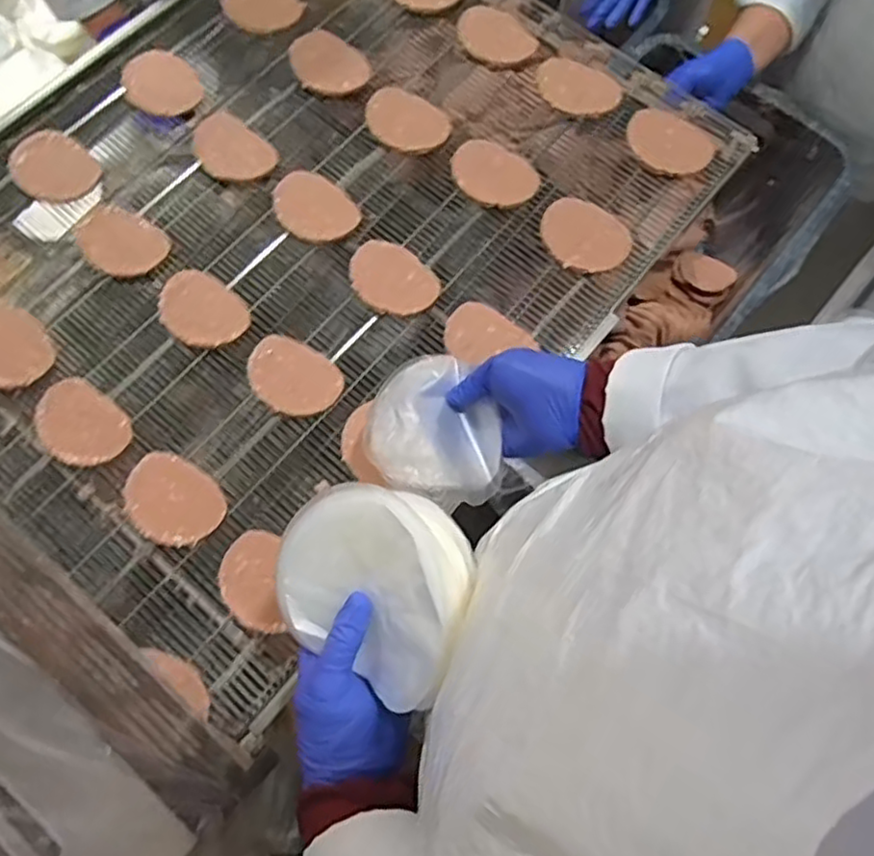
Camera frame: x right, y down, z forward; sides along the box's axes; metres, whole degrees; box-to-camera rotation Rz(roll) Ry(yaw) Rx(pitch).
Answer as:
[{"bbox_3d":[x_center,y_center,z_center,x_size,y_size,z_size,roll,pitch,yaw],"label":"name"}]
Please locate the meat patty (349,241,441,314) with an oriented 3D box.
[{"bbox_3d":[-0.043,-0.146,0.674,0.089,0.018,0.065,34,78,9],"label":"meat patty"}]

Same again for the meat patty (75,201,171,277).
[{"bbox_3d":[-0.323,-0.190,0.694,0.087,0.015,0.065,34,78,9],"label":"meat patty"}]

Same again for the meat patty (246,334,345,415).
[{"bbox_3d":[-0.135,-0.048,0.644,0.088,0.008,0.066,39,79,10],"label":"meat patty"}]

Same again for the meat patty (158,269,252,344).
[{"bbox_3d":[-0.228,-0.114,0.666,0.091,0.012,0.065,37,78,9],"label":"meat patty"}]

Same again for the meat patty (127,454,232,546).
[{"bbox_3d":[-0.236,0.064,0.609,0.091,0.014,0.068,32,78,8],"label":"meat patty"}]

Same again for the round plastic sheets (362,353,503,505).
[{"bbox_3d":[0.000,-0.004,0.547,0.109,0.035,0.120,14,76,4],"label":"round plastic sheets"}]

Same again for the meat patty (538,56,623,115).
[{"bbox_3d":[0.153,-0.373,0.753,0.092,0.022,0.074,26,77,7],"label":"meat patty"}]

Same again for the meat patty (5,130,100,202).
[{"bbox_3d":[-0.402,-0.274,0.715,0.075,0.012,0.085,-39,78,-9],"label":"meat patty"}]

